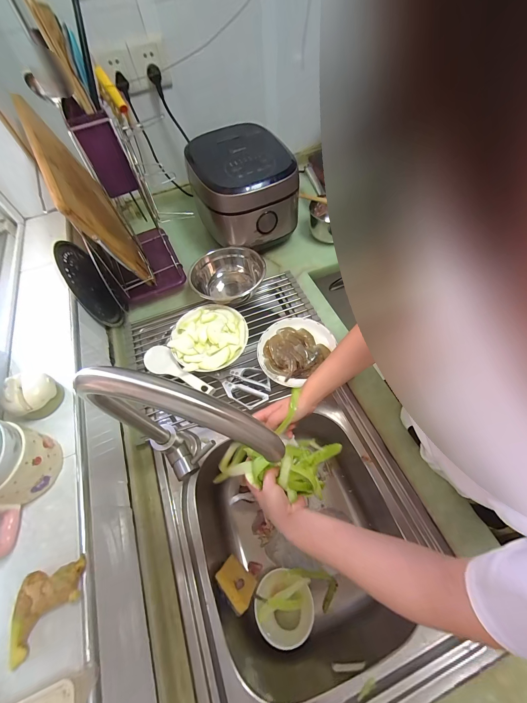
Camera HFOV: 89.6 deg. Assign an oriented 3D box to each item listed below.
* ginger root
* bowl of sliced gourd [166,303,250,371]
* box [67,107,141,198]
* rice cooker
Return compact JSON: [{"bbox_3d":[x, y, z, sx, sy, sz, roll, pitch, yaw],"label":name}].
[{"bbox_3d":[-0.227,0.273,0.284,0.074,0.031,0.070,-17,60,-6],"label":"ginger root"},{"bbox_3d":[-0.127,-0.036,0.631,0.178,0.059,0.172,-2,60,3],"label":"bowl of sliced gourd"},{"bbox_3d":[-0.280,-0.351,0.474,0.059,0.110,0.063,-24,61,-9],"label":"box"},{"bbox_3d":[-0.061,-0.462,0.765,0.232,0.193,0.305,-21,61,-8],"label":"rice cooker"}]

